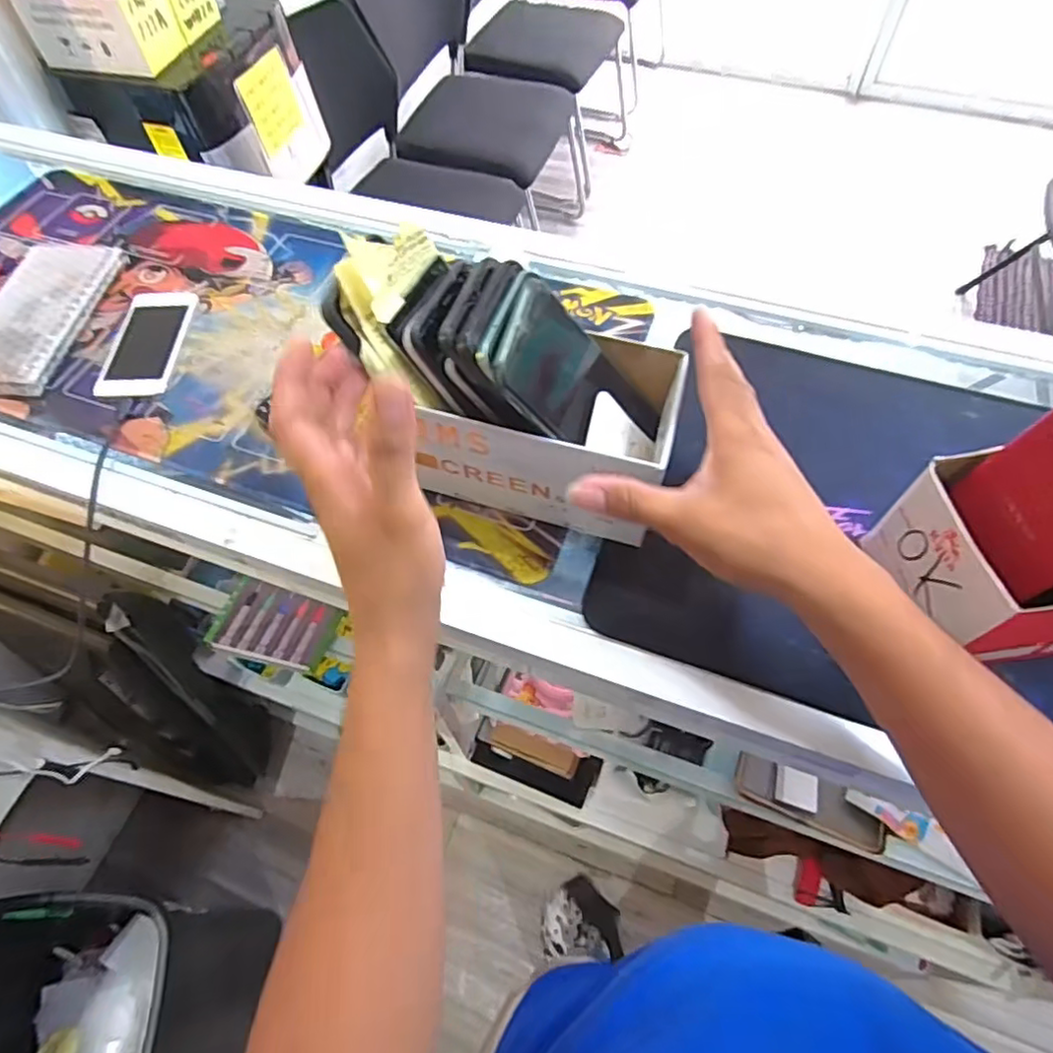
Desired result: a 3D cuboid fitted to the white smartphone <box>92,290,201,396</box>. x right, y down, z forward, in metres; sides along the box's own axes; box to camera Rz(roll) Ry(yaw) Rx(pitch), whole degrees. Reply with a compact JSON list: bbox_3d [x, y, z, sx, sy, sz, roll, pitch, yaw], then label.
[{"bbox_3d":[-0.326,-0.159,0.544,0.059,0.006,0.121,-1,60,2],"label":"white smartphone"}]

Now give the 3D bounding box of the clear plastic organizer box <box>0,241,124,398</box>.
[{"bbox_3d":[-0.430,-0.189,0.556,0.085,0.017,0.177,6,61,6],"label":"clear plastic organizer box"}]

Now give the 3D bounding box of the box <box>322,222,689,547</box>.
[{"bbox_3d":[-0.005,-0.090,0.410,0.197,0.163,0.099,14,62,10],"label":"box"}]

